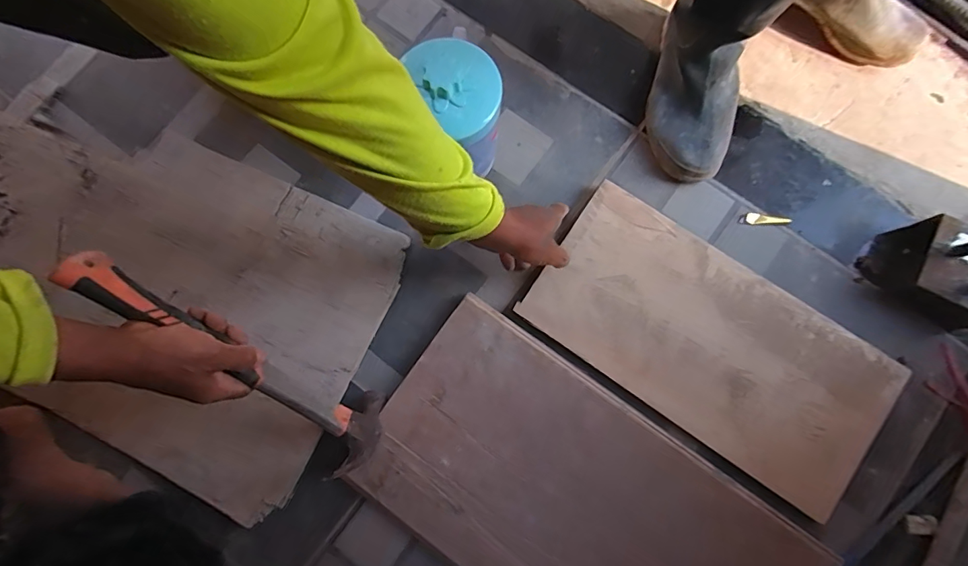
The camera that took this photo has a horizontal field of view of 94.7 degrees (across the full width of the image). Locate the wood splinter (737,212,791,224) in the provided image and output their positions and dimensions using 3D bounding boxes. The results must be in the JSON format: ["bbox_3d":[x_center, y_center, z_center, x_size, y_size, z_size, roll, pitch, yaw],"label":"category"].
[{"bbox_3d":[0.374,-0.086,0.594,0.063,0.004,0.015,1,79,2],"label":"wood splinter"}]

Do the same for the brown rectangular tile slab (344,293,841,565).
[{"bbox_3d":[0.107,0.267,0.514,0.502,0.023,0.272,34,82,8],"label":"brown rectangular tile slab"}]

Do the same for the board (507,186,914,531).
[{"bbox_3d":[0.273,0.070,0.553,0.421,0.020,0.210,35,82,8],"label":"board"}]

